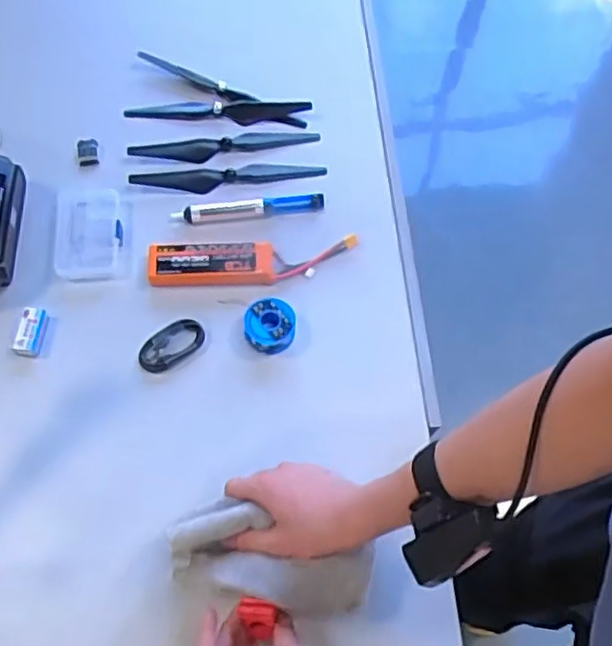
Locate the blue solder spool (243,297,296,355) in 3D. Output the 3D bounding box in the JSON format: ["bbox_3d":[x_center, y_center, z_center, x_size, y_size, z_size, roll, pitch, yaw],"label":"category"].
[{"bbox_3d":[-0.039,0.003,0.716,0.051,0.044,0.050,1,66,-2],"label":"blue solder spool"}]

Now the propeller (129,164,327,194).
[{"bbox_3d":[-0.093,-0.178,0.809,0.234,0.018,0.035,-9,67,-6],"label":"propeller"}]

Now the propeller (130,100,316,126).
[{"bbox_3d":[-0.113,-0.269,0.842,0.233,0.018,0.033,-2,66,-3],"label":"propeller"}]

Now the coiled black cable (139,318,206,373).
[{"bbox_3d":[-0.145,0.024,0.710,0.076,0.005,0.040,-35,72,-16],"label":"coiled black cable"}]

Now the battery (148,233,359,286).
[{"bbox_3d":[-0.058,-0.071,0.741,0.232,0.022,0.050,-4,66,-4],"label":"battery"}]

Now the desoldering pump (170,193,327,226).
[{"bbox_3d":[-0.067,-0.137,0.781,0.174,0.016,0.023,-5,66,-5],"label":"desoldering pump"}]

